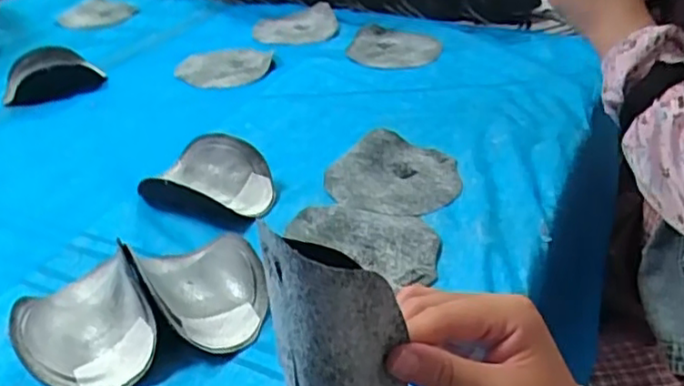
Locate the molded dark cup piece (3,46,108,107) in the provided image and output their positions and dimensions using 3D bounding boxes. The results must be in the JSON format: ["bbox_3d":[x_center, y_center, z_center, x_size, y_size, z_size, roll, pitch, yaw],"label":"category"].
[{"bbox_3d":[-0.396,-0.163,0.882,0.124,0.051,0.111,-18,37,-21],"label":"molded dark cup piece"}]

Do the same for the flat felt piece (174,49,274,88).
[{"bbox_3d":[-0.174,-0.179,0.935,0.129,0.010,0.124,5,35,11],"label":"flat felt piece"}]

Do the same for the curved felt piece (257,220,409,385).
[{"bbox_3d":[0.001,0.081,0.287,0.054,0.146,0.038,-17,20,-19],"label":"curved felt piece"}]

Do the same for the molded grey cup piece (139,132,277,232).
[{"bbox_3d":[-0.131,-0.013,0.658,0.116,0.048,0.103,9,36,17],"label":"molded grey cup piece"}]

